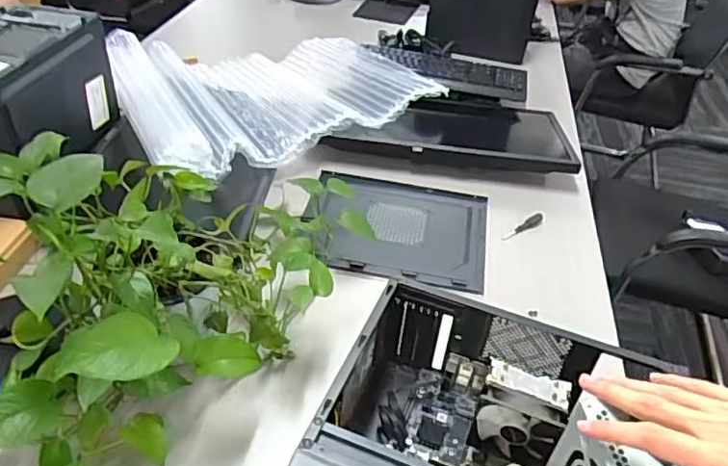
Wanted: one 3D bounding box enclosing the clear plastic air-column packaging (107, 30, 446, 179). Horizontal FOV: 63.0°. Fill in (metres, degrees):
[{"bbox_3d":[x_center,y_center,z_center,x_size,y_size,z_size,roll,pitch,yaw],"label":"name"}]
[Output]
[{"bbox_3d":[-0.186,-0.325,1.324,0.656,0.127,0.459,-17,44,-25],"label":"clear plastic air-column packaging"}]

